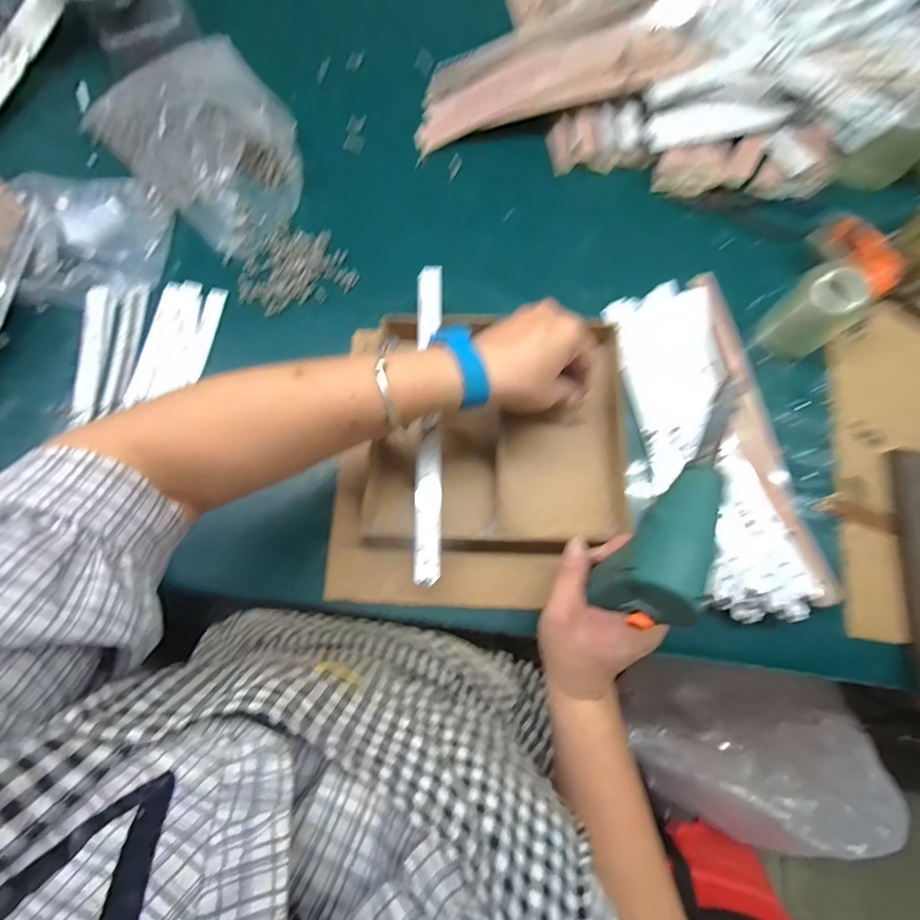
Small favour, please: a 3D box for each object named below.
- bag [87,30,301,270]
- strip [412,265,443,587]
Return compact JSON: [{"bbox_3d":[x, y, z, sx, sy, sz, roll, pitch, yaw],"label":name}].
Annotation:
[{"bbox_3d":[-0.273,-0.362,0.474,0.182,0.072,0.261,-44,78,-10],"label":"bag"},{"bbox_3d":[-0.027,-0.042,0.379,0.021,0.011,0.287,0,76,0],"label":"strip"}]

